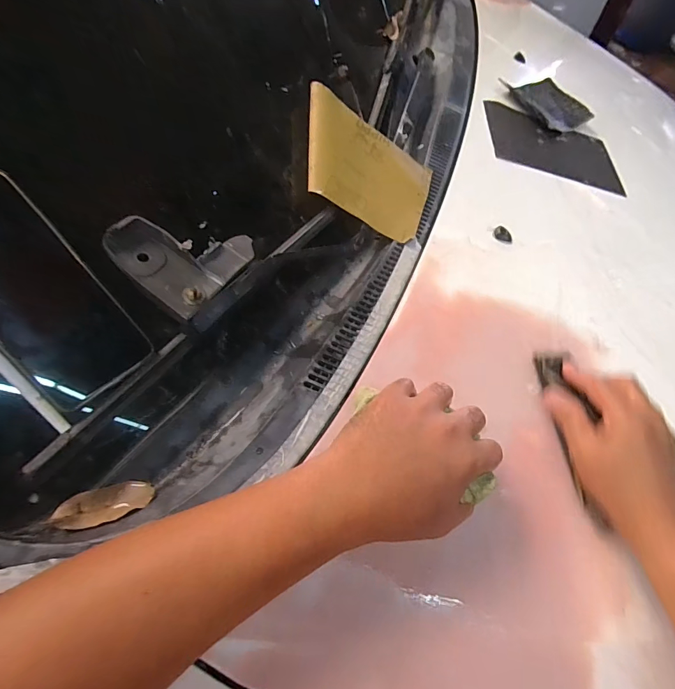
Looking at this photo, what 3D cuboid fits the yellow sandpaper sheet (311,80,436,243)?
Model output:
[{"bbox_3d":[0.031,-0.204,0.478,0.167,0.015,0.141,24,62,-13],"label":"yellow sandpaper sheet"}]

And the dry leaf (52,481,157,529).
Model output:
[{"bbox_3d":[-0.160,0.110,0.285,0.059,0.007,0.024,-9,59,-32],"label":"dry leaf"}]

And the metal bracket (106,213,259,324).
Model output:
[{"bbox_3d":[-0.129,-0.079,0.349,0.089,0.025,0.099,40,58,-4],"label":"metal bracket"}]

